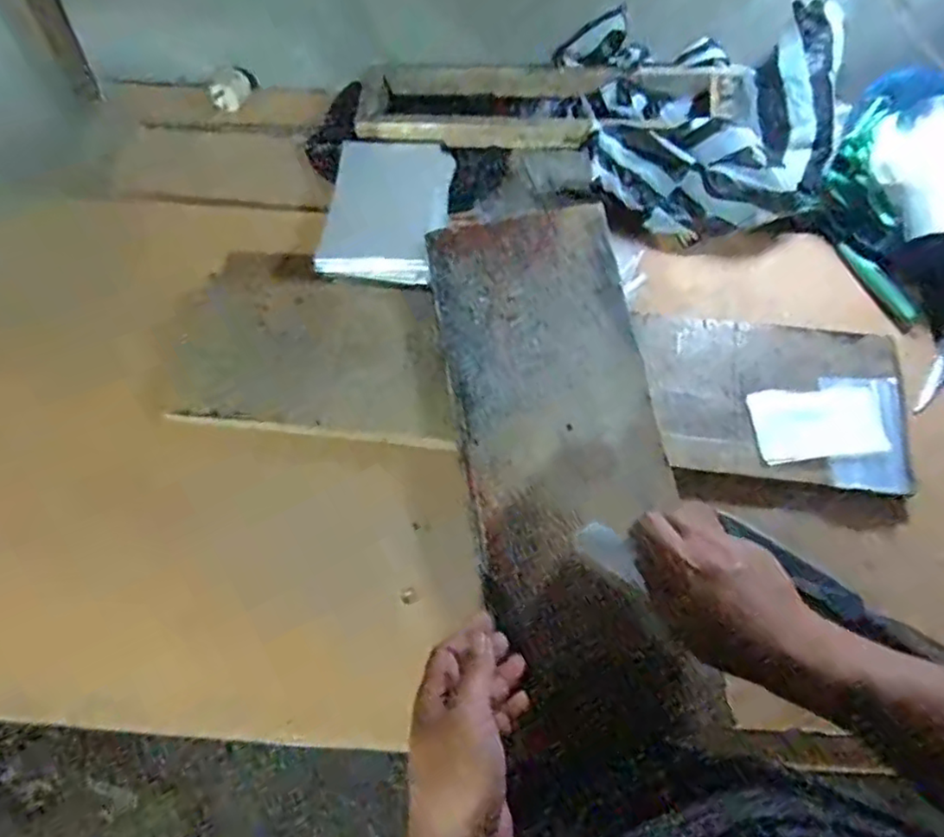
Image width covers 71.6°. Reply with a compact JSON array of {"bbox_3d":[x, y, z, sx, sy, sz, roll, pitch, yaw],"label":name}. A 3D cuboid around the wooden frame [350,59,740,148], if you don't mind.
[{"bbox_3d":[0.081,-0.356,0.743,0.426,0.047,0.107,1,61,8],"label":"wooden frame"}]

